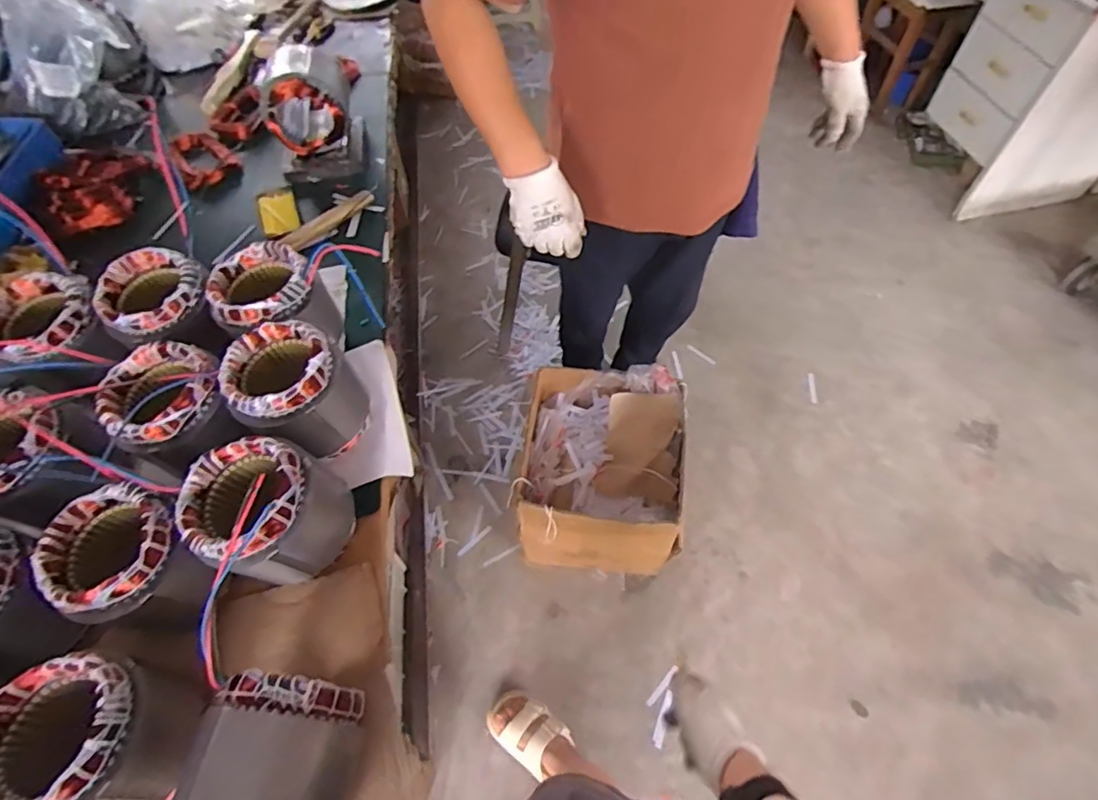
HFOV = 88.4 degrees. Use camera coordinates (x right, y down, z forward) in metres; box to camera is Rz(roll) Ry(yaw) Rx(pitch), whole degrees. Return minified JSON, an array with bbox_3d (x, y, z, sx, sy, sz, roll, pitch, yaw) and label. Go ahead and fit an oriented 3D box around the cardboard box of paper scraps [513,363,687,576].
[{"bbox_3d":[0.121,0.173,1.370,0.370,0.349,0.414,4,59,4],"label":"cardboard box of paper scraps"}]

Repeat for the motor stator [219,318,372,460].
[{"bbox_3d":[-0.341,-0.011,0.778,0.141,0.152,0.136,-1,59,1],"label":"motor stator"}]

